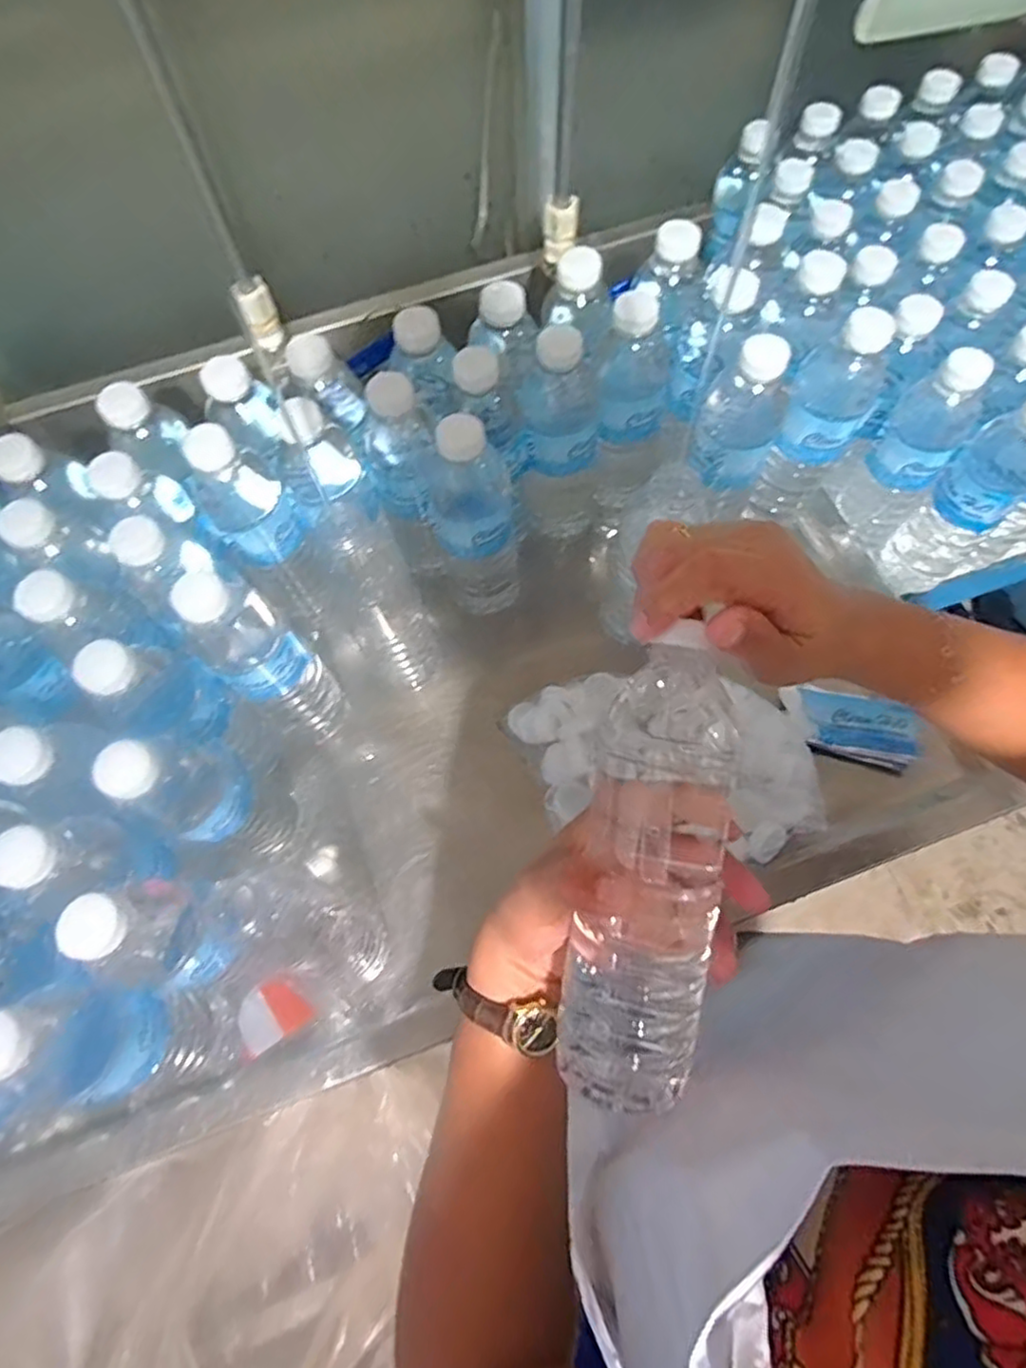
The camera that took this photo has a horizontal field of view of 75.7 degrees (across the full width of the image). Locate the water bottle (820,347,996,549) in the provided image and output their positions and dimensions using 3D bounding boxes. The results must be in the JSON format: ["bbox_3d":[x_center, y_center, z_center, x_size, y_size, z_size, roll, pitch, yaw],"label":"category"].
[{"bbox_3d":[0.330,-0.199,0.559,0.074,0.183,0.061,42,75,18],"label":"water bottle"}]

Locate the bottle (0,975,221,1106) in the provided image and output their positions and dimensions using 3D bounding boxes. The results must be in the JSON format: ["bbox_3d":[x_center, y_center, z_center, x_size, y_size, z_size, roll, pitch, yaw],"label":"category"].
[{"bbox_3d":[-0.228,0.211,0.391,0.055,0.203,0.063,-15,67,-4],"label":"bottle"}]

